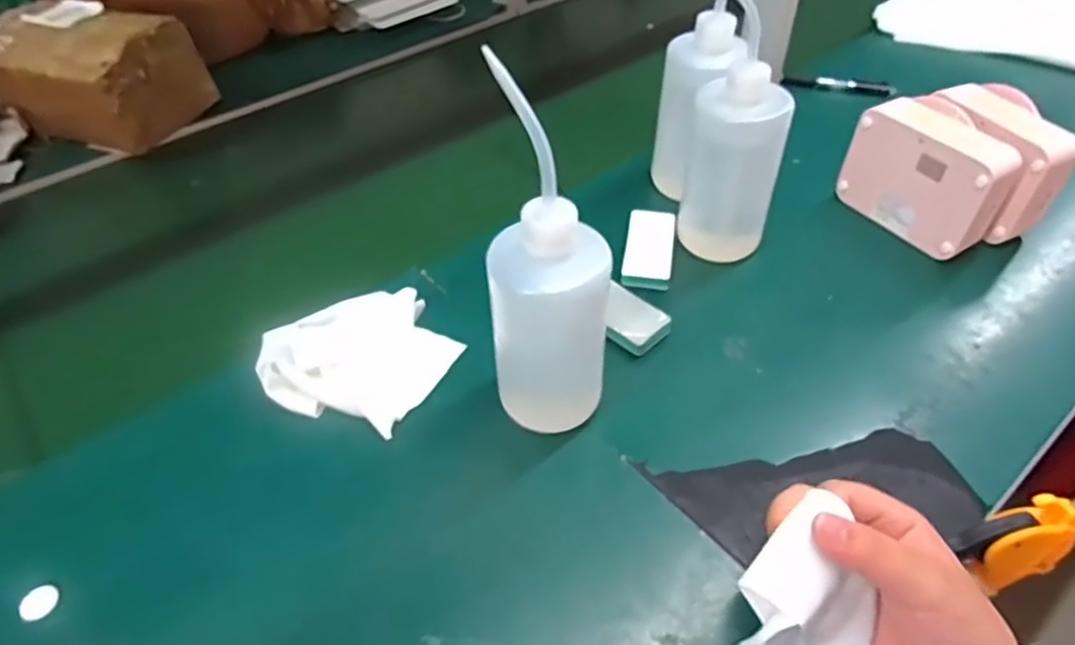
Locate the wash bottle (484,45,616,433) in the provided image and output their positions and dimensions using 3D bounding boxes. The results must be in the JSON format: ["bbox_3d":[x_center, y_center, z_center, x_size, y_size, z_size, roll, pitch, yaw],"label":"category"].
[{"bbox_3d":[0.008,-0.020,0.425,0.077,0.232,0.087,-3,46,-1],"label":"wash bottle"}]

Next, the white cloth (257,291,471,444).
[{"bbox_3d":[-0.134,0.028,0.520,0.136,0.021,0.119,-31,55,-23],"label":"white cloth"}]

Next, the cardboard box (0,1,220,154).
[{"bbox_3d":[-0.520,-0.295,0.784,0.209,0.100,0.140,13,48,14],"label":"cardboard box"}]

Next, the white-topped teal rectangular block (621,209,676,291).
[{"bbox_3d":[0.101,-0.067,0.611,0.043,0.011,0.100,7,49,7],"label":"white-topped teal rectangular block"}]

